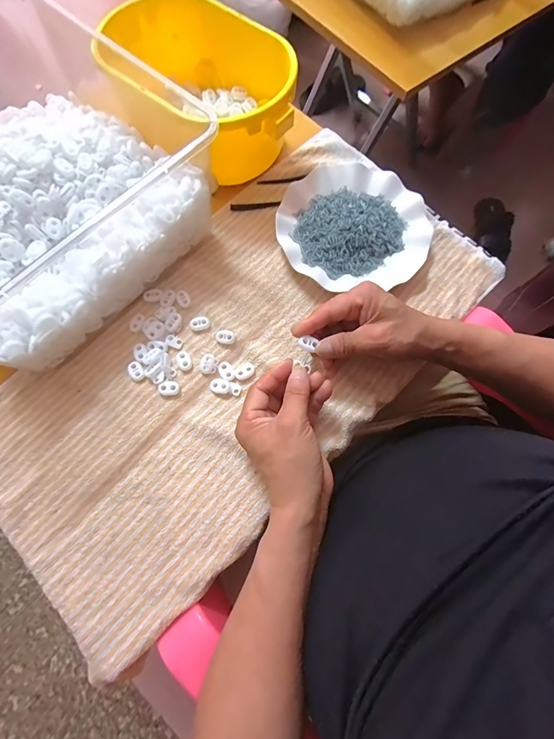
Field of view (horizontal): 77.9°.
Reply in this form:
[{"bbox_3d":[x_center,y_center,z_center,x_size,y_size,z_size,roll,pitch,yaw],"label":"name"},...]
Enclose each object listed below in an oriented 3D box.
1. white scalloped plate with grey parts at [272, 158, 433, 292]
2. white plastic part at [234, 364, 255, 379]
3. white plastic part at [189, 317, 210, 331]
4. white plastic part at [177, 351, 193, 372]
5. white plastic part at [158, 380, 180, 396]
[{"bbox_3d":[0.094,-0.178,0.425,0.181,0.027,0.166,0,72,-1],"label":"white scalloped plate with grey parts"},{"bbox_3d":[-0.036,0.002,0.374,0.021,0.004,0.015,-19,74,-7],"label":"white plastic part"},{"bbox_3d":[-0.088,-0.052,0.391,0.022,0.006,0.014,-18,73,-7],"label":"white plastic part"},{"bbox_3d":[-0.102,-0.010,0.378,0.013,0.005,0.023,-25,74,-9],"label":"white plastic part"},{"bbox_3d":[-0.116,0.020,0.368,0.021,0.005,0.016,-7,72,-4],"label":"white plastic part"}]

